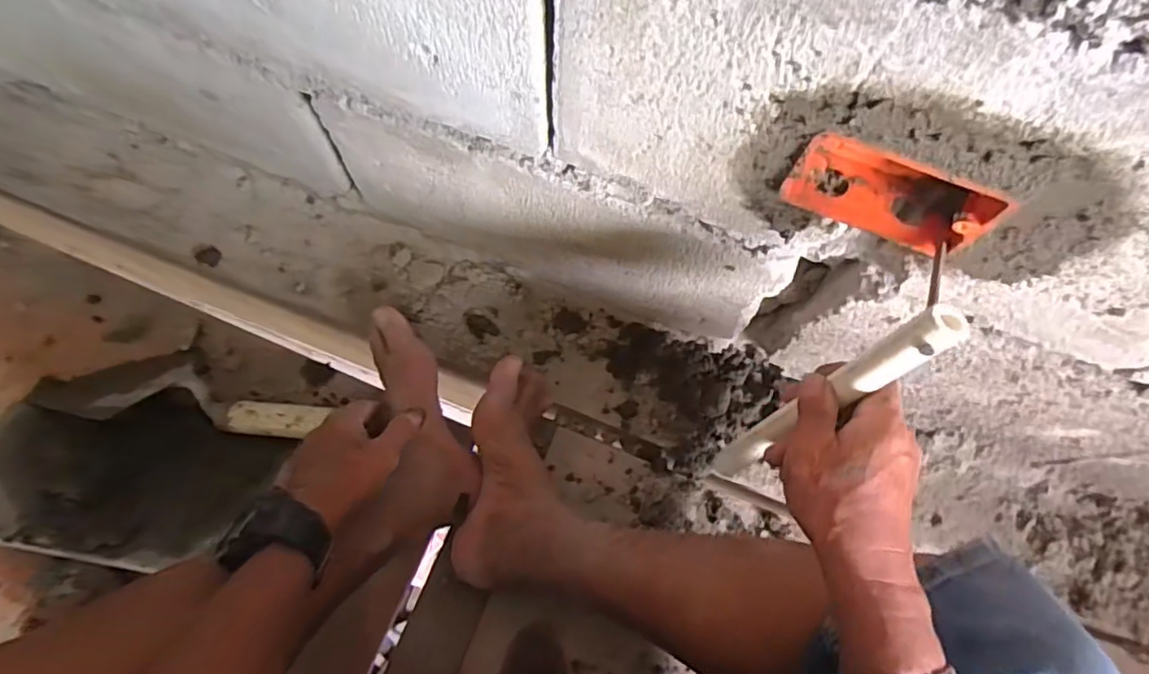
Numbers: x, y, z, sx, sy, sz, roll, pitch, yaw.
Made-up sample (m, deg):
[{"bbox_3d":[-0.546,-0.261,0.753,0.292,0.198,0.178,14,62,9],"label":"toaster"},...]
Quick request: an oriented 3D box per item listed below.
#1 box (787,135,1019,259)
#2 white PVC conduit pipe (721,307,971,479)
[{"bbox_3d":[0.177,-0.091,0.346,0.106,0.058,0.051,23,73,5],"label":"box"},{"bbox_3d":[0.149,0.046,0.394,0.020,0.231,0.021,-36,77,-30],"label":"white PVC conduit pipe"}]

